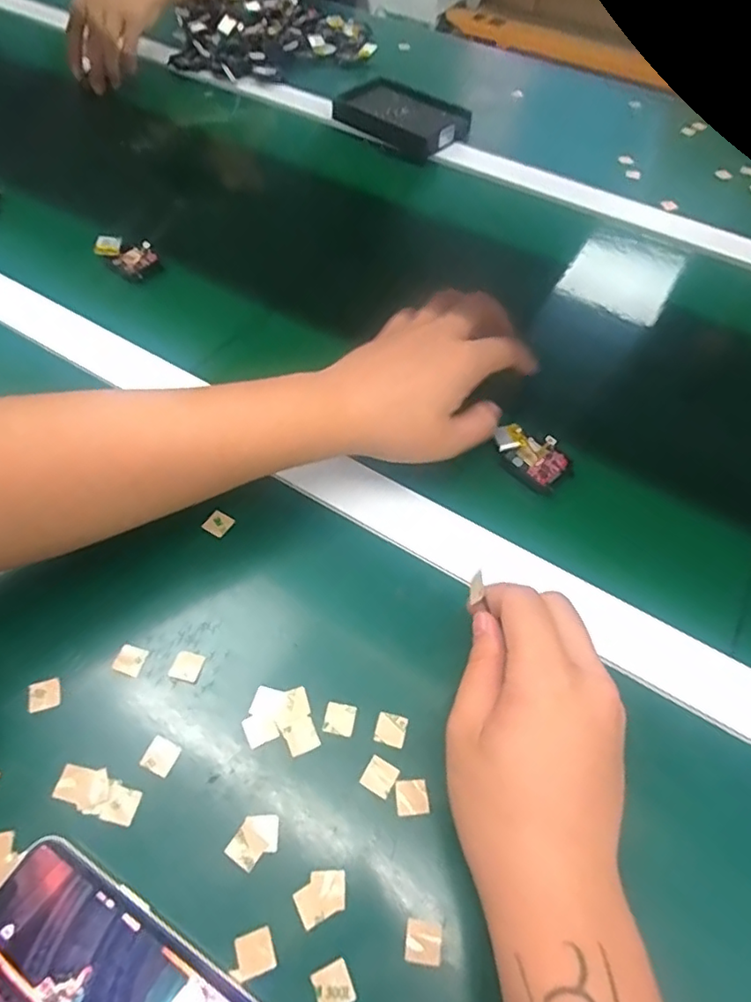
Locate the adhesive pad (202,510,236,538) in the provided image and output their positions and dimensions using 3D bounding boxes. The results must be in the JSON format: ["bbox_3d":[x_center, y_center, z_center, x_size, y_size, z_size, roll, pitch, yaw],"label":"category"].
[{"bbox_3d":[-0.098,0.015,0.366,0.015,0.004,0.015,34,85,2],"label":"adhesive pad"}]

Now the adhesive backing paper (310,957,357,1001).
[{"bbox_3d":[-0.018,0.204,0.245,0.015,0.004,0.016,-20,59,-16],"label":"adhesive backing paper"}]

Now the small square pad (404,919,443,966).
[{"bbox_3d":[0.021,0.191,0.254,0.016,0.004,0.014,10,55,3],"label":"small square pad"}]

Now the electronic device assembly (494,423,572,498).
[{"bbox_3d":[0.106,-0.030,0.398,0.041,0.014,0.051,-38,65,-25],"label":"electronic device assembly"}]

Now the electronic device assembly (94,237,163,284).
[{"bbox_3d":[-0.212,-0.209,0.504,0.054,0.021,0.034,24,57,12],"label":"electronic device assembly"}]

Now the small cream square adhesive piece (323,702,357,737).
[{"bbox_3d":[-0.018,0.113,0.304,0.016,0.004,0.016,10,55,4],"label":"small cream square adhesive piece"}]

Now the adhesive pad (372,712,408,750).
[{"bbox_3d":[0.008,0.117,0.302,0.016,0.004,0.016,14,56,6],"label":"adhesive pad"}]

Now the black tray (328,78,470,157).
[{"bbox_3d":[0.034,-0.433,0.663,0.136,0.026,0.095,33,60,18],"label":"black tray"}]

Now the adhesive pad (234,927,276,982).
[{"bbox_3d":[-0.051,0.194,0.251,0.015,0.004,0.015,-15,58,-13],"label":"adhesive pad"}]

